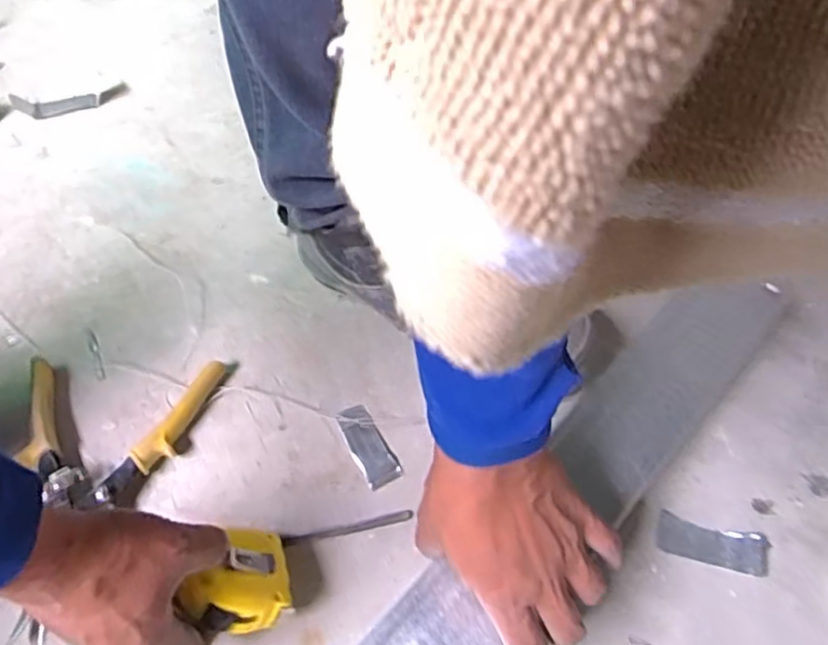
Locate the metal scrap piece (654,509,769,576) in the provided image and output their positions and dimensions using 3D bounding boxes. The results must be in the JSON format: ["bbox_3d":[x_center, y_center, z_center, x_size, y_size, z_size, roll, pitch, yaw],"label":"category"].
[{"bbox_3d":[0.217,0.161,0.484,0.079,0.005,0.032,9,54,9],"label":"metal scrap piece"}]

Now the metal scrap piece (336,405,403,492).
[{"bbox_3d":[-0.037,0.096,0.522,0.028,0.012,0.070,-28,66,-11],"label":"metal scrap piece"}]

